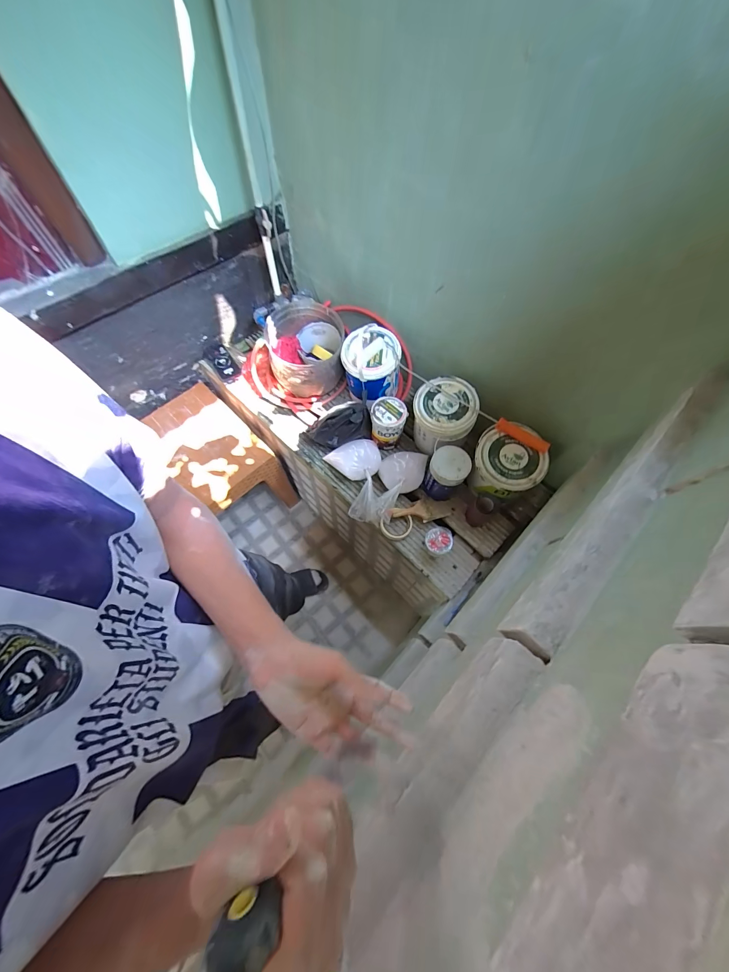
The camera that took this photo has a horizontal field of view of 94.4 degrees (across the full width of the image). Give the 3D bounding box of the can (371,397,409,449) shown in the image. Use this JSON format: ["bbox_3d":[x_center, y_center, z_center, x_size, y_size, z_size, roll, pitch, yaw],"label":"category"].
[{"bbox_3d":[0.073,-0.195,1.079,0.105,0.153,0.097,1,66,-2],"label":"can"}]

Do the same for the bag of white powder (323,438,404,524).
[{"bbox_3d":[0.004,-0.015,1.023,0.157,0.102,0.275,-19,68,-11],"label":"bag of white powder"}]

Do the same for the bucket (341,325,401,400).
[{"bbox_3d":[0.024,-0.390,1.094,0.171,0.166,0.169,1,66,-2],"label":"bucket"}]

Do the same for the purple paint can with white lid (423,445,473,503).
[{"bbox_3d":[0.238,-0.033,1.004,0.103,0.189,0.101,1,66,-2],"label":"purple paint can with white lid"}]

